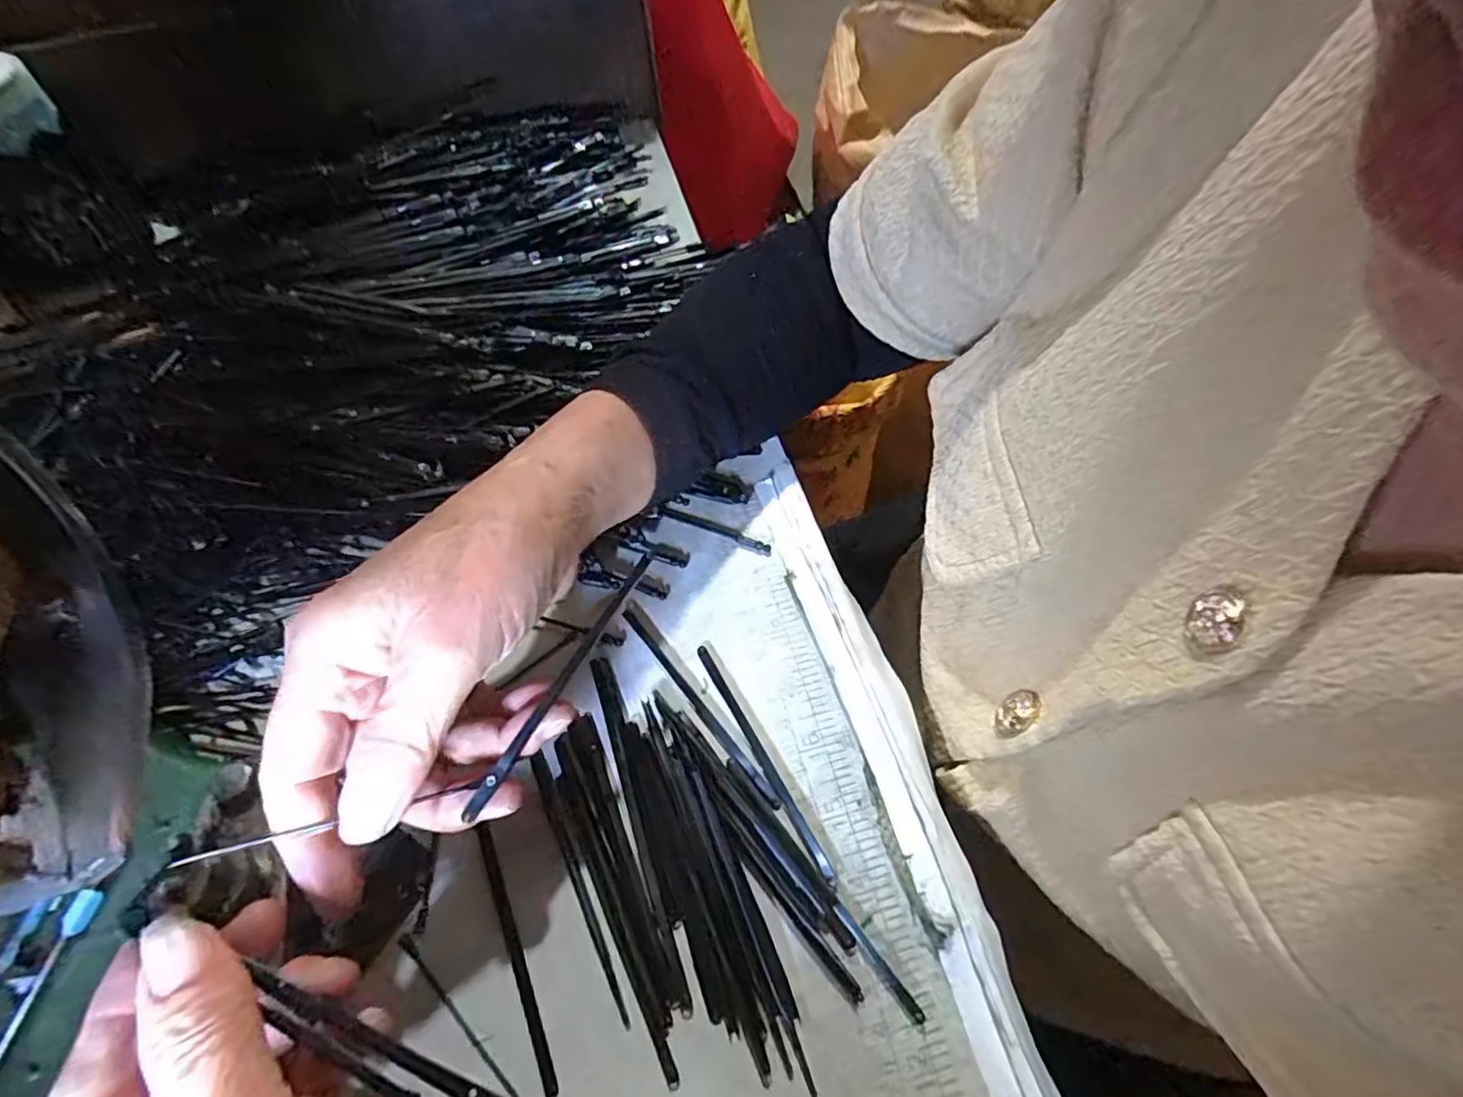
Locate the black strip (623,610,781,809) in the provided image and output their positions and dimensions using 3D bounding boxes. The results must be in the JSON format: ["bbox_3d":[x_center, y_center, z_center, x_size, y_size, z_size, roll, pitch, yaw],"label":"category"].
[{"bbox_3d":[-0.015,0.062,0.254,0.006,0.005,0.099,-35,64,-18],"label":"black strip"}]

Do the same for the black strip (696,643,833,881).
[{"bbox_3d":[0.011,0.079,0.243,0.005,0.005,0.099,-26,61,-13],"label":"black strip"}]

